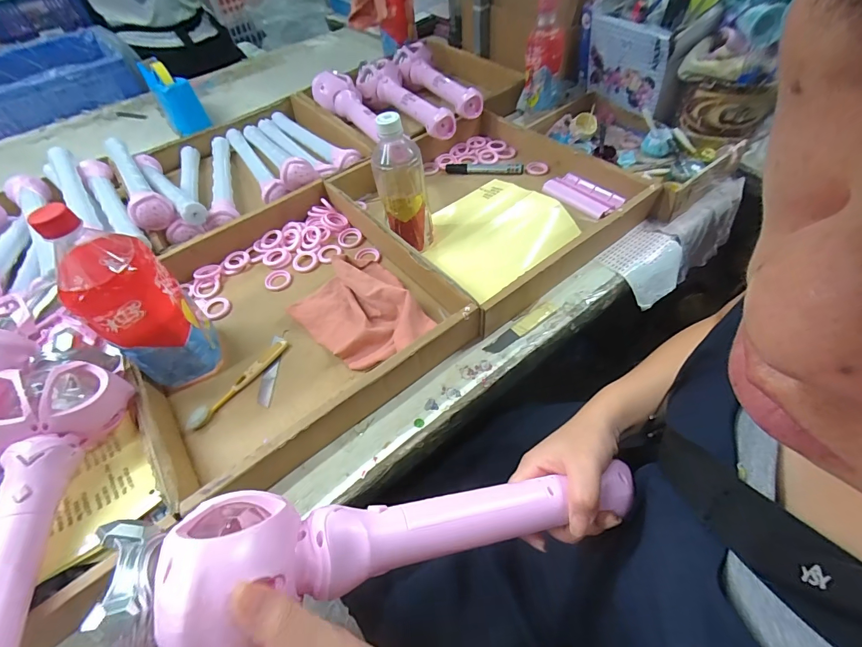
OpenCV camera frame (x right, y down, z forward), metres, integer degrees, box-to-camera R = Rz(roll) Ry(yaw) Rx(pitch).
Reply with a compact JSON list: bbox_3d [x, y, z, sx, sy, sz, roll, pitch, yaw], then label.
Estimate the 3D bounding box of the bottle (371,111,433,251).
[{"bbox_3d":[-0.038,-0.180,0.519,0.063,0.179,0.068,-18,54,-10],"label":"bottle"}]

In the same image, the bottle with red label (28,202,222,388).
[{"bbox_3d":[-0.300,-0.015,0.403,0.077,0.209,0.067,-24,56,-14],"label":"bottle with red label"}]

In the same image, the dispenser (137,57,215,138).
[{"bbox_3d":[-0.558,-0.500,0.853,0.074,0.109,0.153,-31,56,-17],"label":"dispenser"}]

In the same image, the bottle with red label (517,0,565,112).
[{"bbox_3d":[0.202,-0.471,0.694,0.074,0.170,0.070,10,55,11],"label":"bottle with red label"}]

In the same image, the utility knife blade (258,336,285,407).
[{"bbox_3d":[-0.193,0.055,0.475,0.019,0.007,0.101,-7,52,0],"label":"utility knife blade"}]

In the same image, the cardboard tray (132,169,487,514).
[{"bbox_3d":[-0.181,-0.029,0.503,0.366,0.056,0.375,-32,58,-19],"label":"cardboard tray"}]

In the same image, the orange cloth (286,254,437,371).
[{"bbox_3d":[-0.081,-0.019,0.499,0.169,0.039,0.138,37,64,27],"label":"orange cloth"}]

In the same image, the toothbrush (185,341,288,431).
[{"bbox_3d":[-0.224,0.069,0.460,0.017,0.012,0.136,33,62,25],"label":"toothbrush"}]

